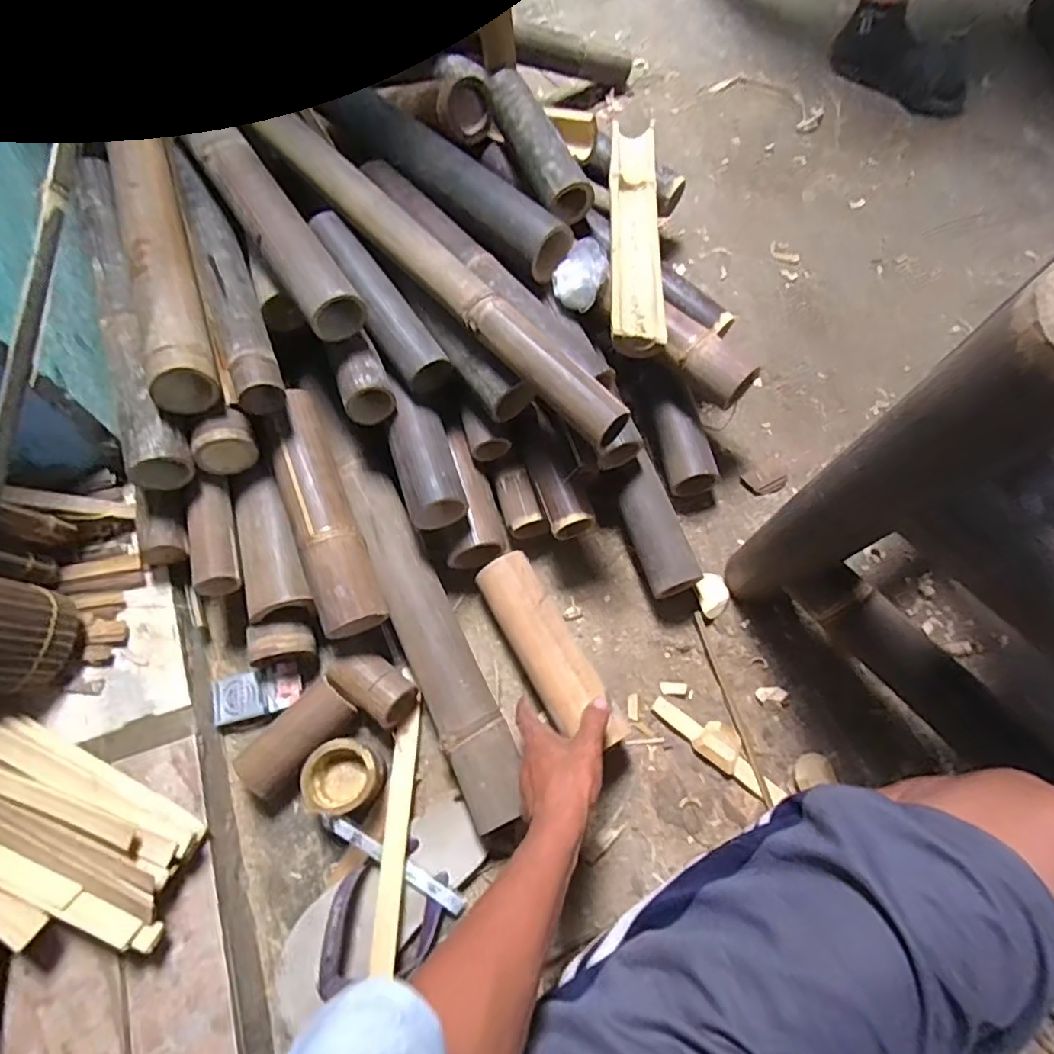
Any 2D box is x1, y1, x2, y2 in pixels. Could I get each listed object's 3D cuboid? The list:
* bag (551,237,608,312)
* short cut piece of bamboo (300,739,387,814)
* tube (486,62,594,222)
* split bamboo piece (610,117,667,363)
[{"bbox_3d":[0.067,-0.319,0.734,0.057,0.048,0.072,21,69,9],"label":"bag"},{"bbox_3d":[-0.195,0.268,0.632,0.080,0.069,0.073,1,68,0],"label":"short cut piece of bamboo"},{"bbox_3d":[0.008,-0.527,0.799,0.058,0.051,0.254,-24,70,-9],"label":"tube"},{"bbox_3d":[0.143,-0.389,0.763,0.066,0.043,0.413,3,68,2],"label":"split bamboo piece"}]

